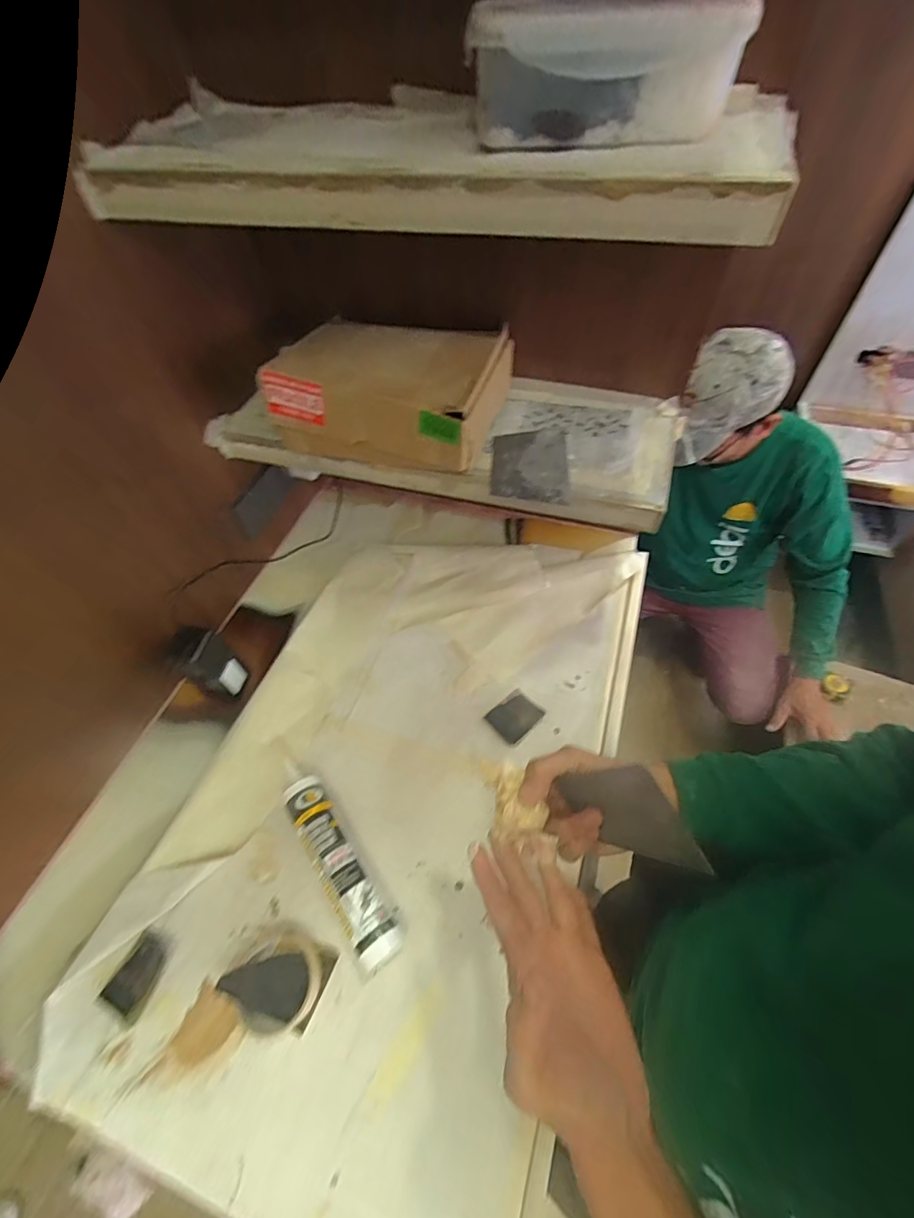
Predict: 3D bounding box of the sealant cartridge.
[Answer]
[{"bbox_3d":[-0.144,0.282,0.551,0.049,0.046,0.248,-32,58,-18],"label":"sealant cartridge"}]

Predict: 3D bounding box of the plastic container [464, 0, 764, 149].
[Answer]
[{"bbox_3d":[0.115,-0.414,0.361,0.186,0.072,0.138,13,56,13],"label":"plastic container"}]

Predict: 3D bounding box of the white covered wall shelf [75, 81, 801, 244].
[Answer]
[{"bbox_3d":[-0.044,-0.424,0.432,0.622,0.038,0.207,14,68,14],"label":"white covered wall shelf"}]

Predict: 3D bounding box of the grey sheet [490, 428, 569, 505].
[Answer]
[{"bbox_3d":[0.093,-0.186,0.608,0.093,0.011,0.136,3,55,6],"label":"grey sheet"}]

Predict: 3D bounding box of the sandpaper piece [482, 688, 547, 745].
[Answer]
[{"bbox_3d":[0.080,0.147,0.655,0.067,0.012,0.055,-39,61,-22],"label":"sandpaper piece"}]

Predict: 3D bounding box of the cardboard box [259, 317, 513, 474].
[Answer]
[{"bbox_3d":[-0.082,-0.291,0.622,0.265,0.102,0.194,12,56,13],"label":"cardboard box"}]

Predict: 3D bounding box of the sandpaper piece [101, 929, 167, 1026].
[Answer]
[{"bbox_3d":[-0.341,0.392,0.509,0.047,0.004,0.066,22,59,19],"label":"sandpaper piece"}]

